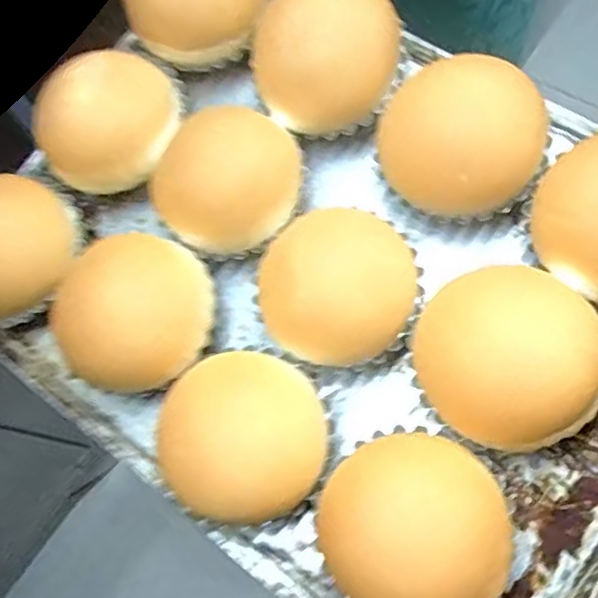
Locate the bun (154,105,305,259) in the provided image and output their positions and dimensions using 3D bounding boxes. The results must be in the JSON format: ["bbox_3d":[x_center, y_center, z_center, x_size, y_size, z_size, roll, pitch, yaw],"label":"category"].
[{"bbox_3d":[-0.041,-0.072,0.381,0.078,0.055,0.067,12,64,3],"label":"bun"}]

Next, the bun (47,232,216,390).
[{"bbox_3d":[-0.096,0.005,0.368,0.091,0.047,0.084,1,64,-2],"label":"bun"}]

